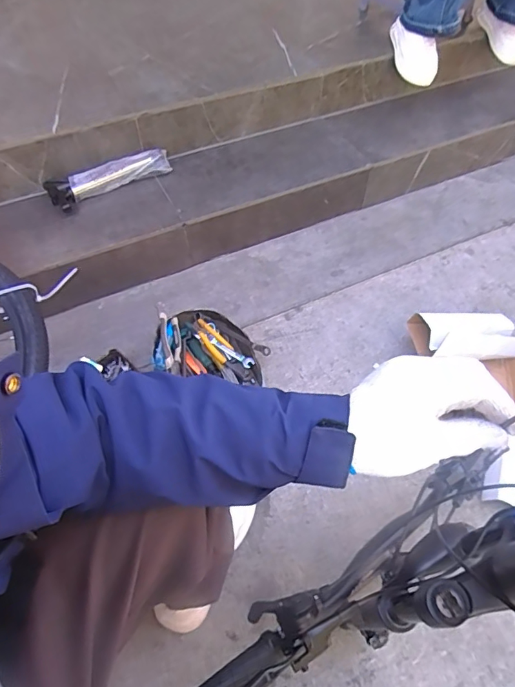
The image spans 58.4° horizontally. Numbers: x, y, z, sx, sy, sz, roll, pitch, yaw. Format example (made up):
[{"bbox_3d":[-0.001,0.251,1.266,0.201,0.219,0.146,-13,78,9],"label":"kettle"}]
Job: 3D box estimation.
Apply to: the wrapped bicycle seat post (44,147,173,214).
[{"bbox_3d":[-0.431,-0.481,1.348,0.352,0.075,0.076,-18,56,-12],"label":"wrapped bicycle seat post"}]

